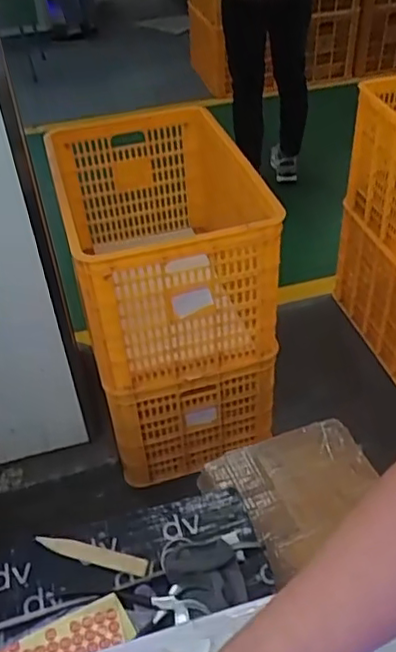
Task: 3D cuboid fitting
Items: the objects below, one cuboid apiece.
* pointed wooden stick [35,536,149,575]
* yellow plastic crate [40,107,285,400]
[{"bbox_3d":[-0.136,0.290,0.784,0.153,0.006,0.022,6,57,17],"label":"pointed wooden stick"},{"bbox_3d":[-0.096,-0.215,1.519,0.462,0.391,0.651,-10,42,-7],"label":"yellow plastic crate"}]

